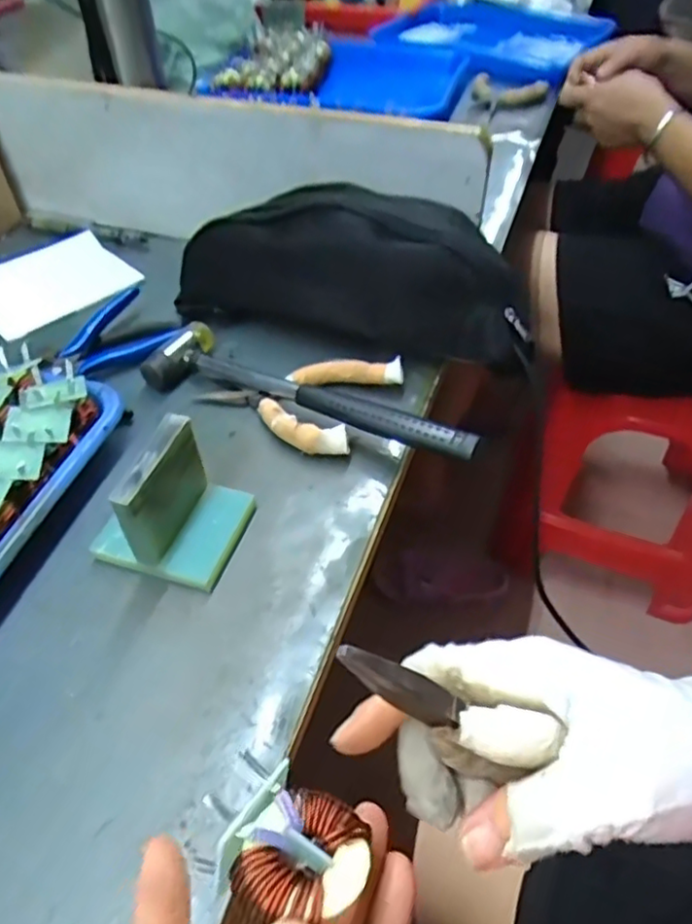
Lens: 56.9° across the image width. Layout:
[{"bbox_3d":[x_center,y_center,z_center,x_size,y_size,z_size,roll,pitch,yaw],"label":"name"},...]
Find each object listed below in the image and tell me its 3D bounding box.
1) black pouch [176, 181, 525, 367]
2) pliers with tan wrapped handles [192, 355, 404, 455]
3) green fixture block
[{"bbox_3d":[0.001,-0.150,0.482,0.277,0.083,0.076,14,50,14],"label":"black pouch"},{"bbox_3d":[-0.034,-0.053,0.452,0.124,0.022,0.095,22,52,21],"label":"pliers with tan wrapped handles"},{"bbox_3d":[-0.100,0.020,0.354,0.075,0.063,0.071,12,49,12],"label":"green fixture block"}]

